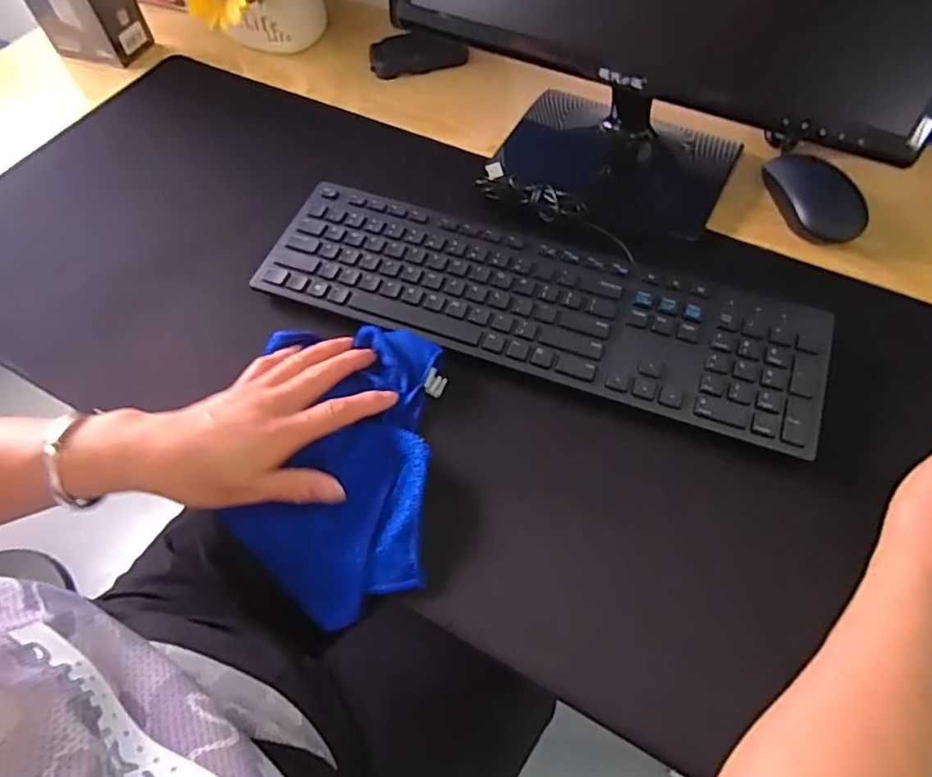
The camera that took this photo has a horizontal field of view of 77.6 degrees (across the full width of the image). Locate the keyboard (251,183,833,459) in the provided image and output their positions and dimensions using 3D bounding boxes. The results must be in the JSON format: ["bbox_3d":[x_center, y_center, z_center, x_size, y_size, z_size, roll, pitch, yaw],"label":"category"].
[{"bbox_3d":[0.049,-0.067,0.458,0.431,0.017,0.123,18,62,13],"label":"keyboard"}]

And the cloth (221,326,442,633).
[{"bbox_3d":[-0.089,0.050,0.401,0.127,0.030,0.200,2,60,4],"label":"cloth"}]

